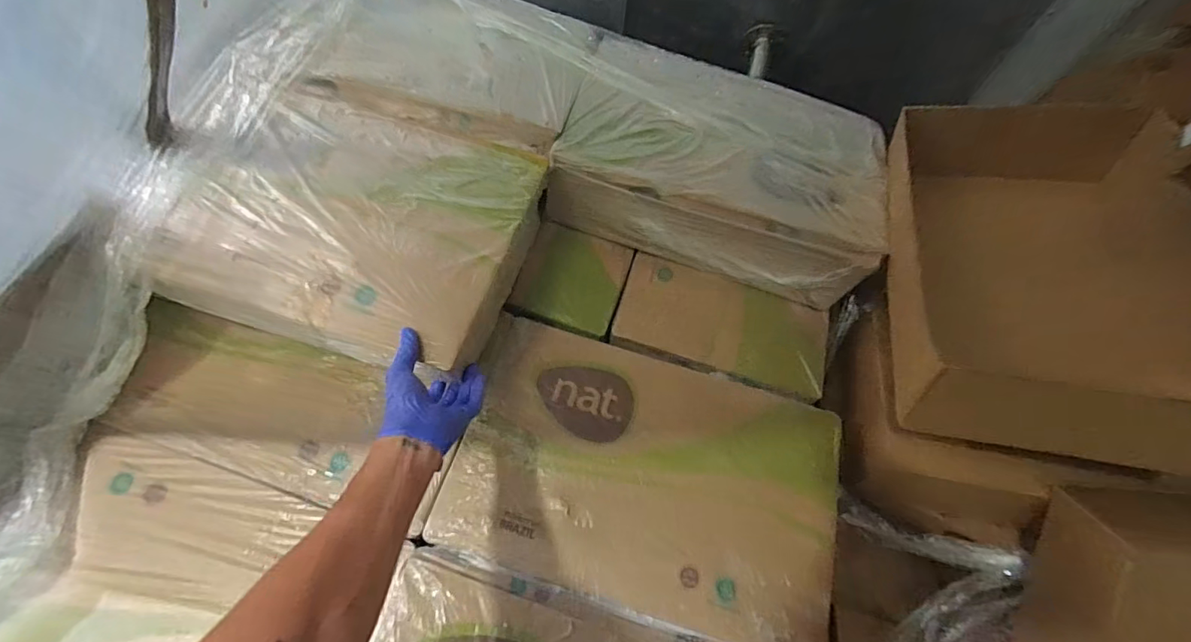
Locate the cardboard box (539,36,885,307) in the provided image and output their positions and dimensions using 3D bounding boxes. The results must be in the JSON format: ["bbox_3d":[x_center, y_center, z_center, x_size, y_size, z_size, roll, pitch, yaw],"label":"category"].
[{"bbox_3d":[0.184,-0.236,0.788,0.474,0.134,0.308,18,63,5],"label":"cardboard box"}]

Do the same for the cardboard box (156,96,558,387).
[{"bbox_3d":[-0.297,-0.107,0.663,0.388,0.128,0.320,16,63,4],"label":"cardboard box"}]

